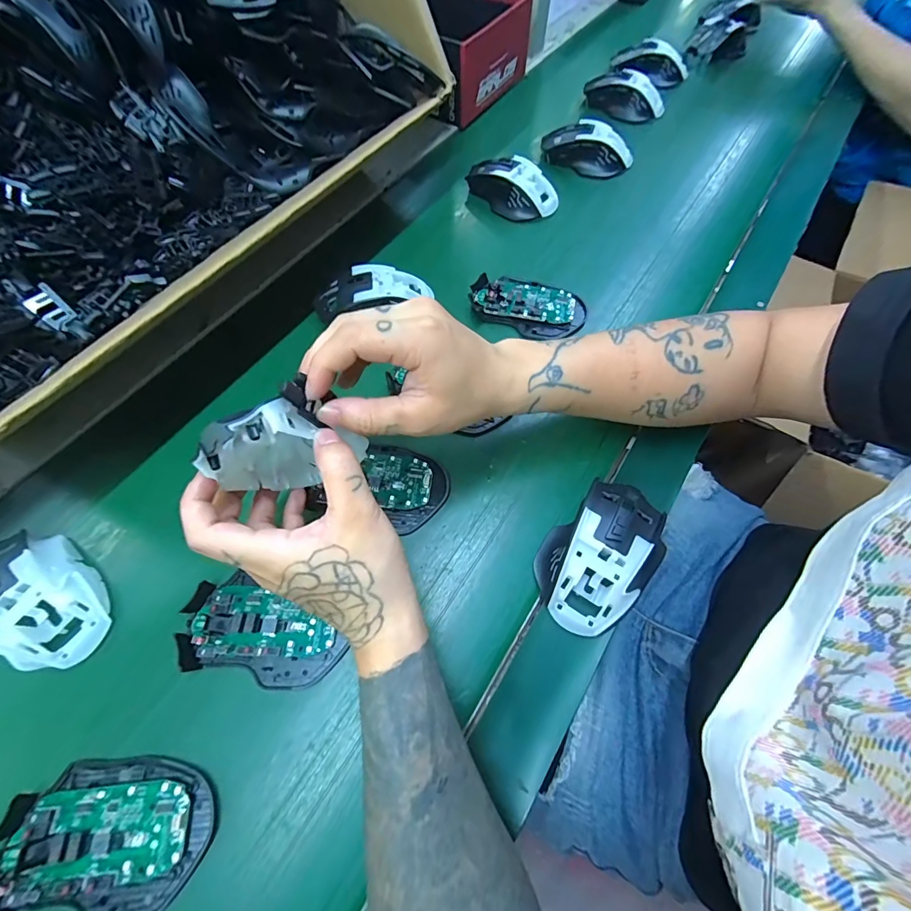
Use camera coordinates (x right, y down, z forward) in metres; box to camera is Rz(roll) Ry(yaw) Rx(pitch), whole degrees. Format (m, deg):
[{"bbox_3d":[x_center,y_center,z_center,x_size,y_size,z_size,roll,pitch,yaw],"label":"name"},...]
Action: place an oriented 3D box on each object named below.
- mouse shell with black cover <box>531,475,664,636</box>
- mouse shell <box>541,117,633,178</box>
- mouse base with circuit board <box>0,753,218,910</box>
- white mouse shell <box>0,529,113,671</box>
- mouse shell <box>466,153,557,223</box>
[{"bbox_3d":[0.108,0.069,0.308,0.069,0.040,0.115,36,69,15],"label":"mouse shell with black cover"},{"bbox_3d":[0.169,-0.395,0.533,0.113,0.036,0.056,15,65,6],"label":"mouse shell"},{"bbox_3d":[-0.203,0.221,0.241,0.113,0.017,0.074,5,65,2],"label":"mouse base with circuit board"},{"bbox_3d":[-0.295,0.097,0.293,0.110,0.038,0.059,34,69,14],"label":"white mouse shell"},{"bbox_3d":[0.066,-0.319,0.496,0.114,0.036,0.062,23,66,10],"label":"mouse shell"}]

